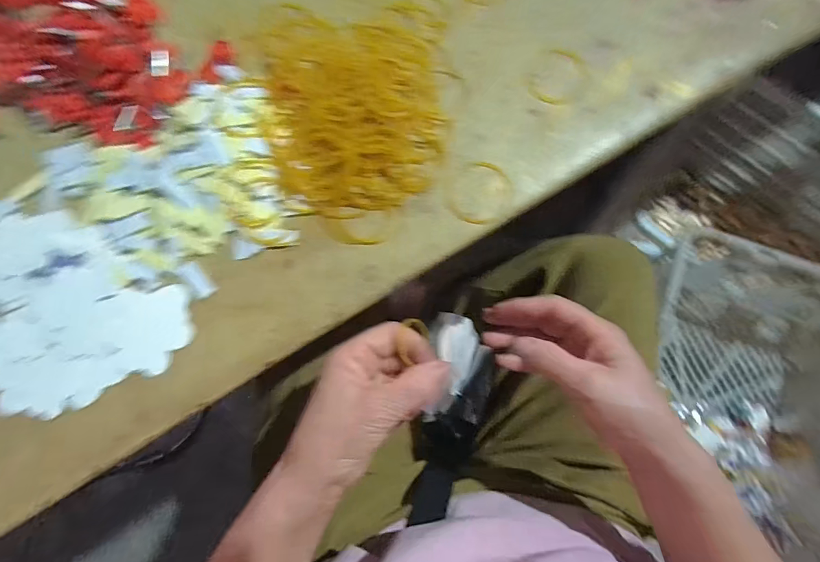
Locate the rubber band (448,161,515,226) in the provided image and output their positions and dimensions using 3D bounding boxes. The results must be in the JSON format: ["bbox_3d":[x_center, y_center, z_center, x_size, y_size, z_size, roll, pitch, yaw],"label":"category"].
[{"bbox_3d":[0.053,-0.067,0.300,0.048,0.004,0.048,0,84,-2],"label":"rubber band"}]

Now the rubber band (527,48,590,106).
[{"bbox_3d":[0.117,-0.160,0.312,0.046,0.004,0.047,0,84,-2],"label":"rubber band"}]

